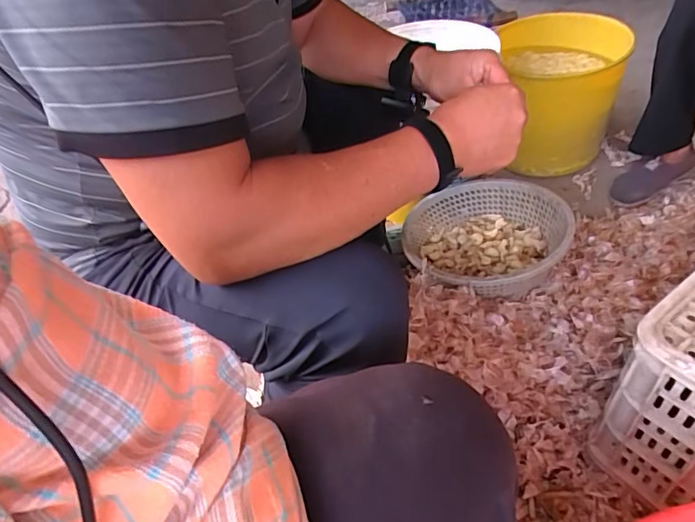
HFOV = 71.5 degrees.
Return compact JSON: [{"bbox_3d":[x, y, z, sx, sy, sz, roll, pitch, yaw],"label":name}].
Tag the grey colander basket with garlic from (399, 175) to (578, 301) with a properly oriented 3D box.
[{"bbox_3d":[0.260,-0.041,0.928,0.282,0.112,0.305,-1,40,1],"label":"grey colander basket with garlic"}]

